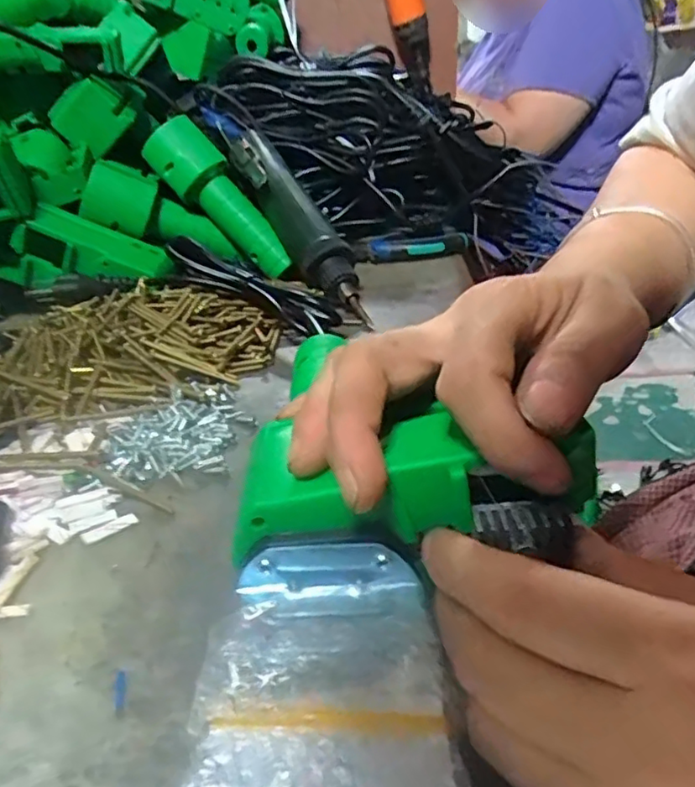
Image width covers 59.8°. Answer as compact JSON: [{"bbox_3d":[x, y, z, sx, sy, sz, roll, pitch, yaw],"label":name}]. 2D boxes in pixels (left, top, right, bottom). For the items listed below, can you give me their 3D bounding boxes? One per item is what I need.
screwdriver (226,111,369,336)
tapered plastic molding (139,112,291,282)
[{"bbox_3d":[-0.045,-0.147,0.500,0.048,0.045,0.261,-18,60,-27],"label":"screwdriver"},{"bbox_3d":[-0.105,-0.162,0.511,0.042,0.150,0.036,-36,10,35],"label":"tapered plastic molding"}]

